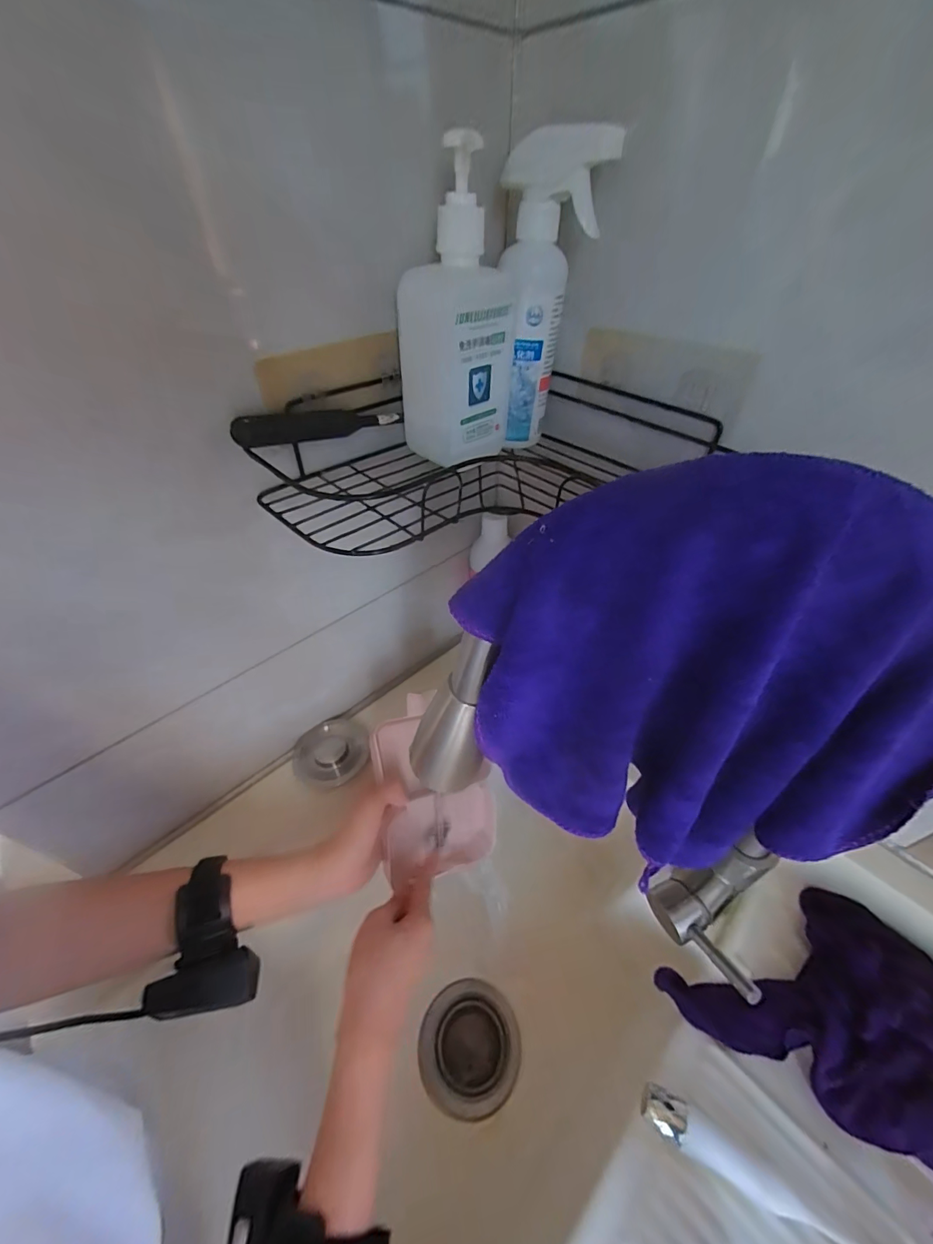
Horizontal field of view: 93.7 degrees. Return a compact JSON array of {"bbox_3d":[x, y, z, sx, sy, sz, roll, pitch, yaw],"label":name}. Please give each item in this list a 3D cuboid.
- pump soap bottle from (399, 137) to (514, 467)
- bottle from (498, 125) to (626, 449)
[{"bbox_3d":[-0.010,-0.216,0.333,0.060,0.178,0.073,27,51,27],"label":"pump soap bottle"},{"bbox_3d":[0.063,-0.251,0.355,0.073,0.194,0.060,0,44,2],"label":"bottle"}]

